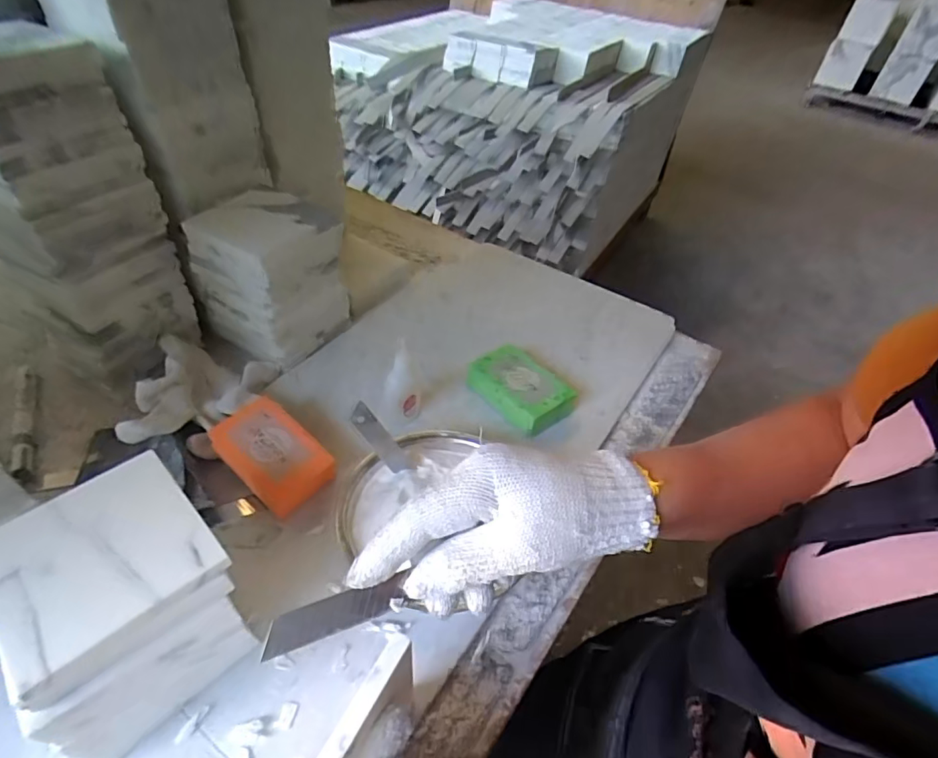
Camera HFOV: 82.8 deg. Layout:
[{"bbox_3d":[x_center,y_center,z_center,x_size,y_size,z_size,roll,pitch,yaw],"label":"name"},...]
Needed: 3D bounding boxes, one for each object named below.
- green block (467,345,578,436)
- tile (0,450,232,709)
[{"bbox_3d":[0.052,0.012,0.539,0.100,0.031,0.076,37,50,28],"label":"green block"},{"bbox_3d":[-0.202,0.095,0.289,0.097,0.008,0.100,37,53,27],"label":"tile"}]

